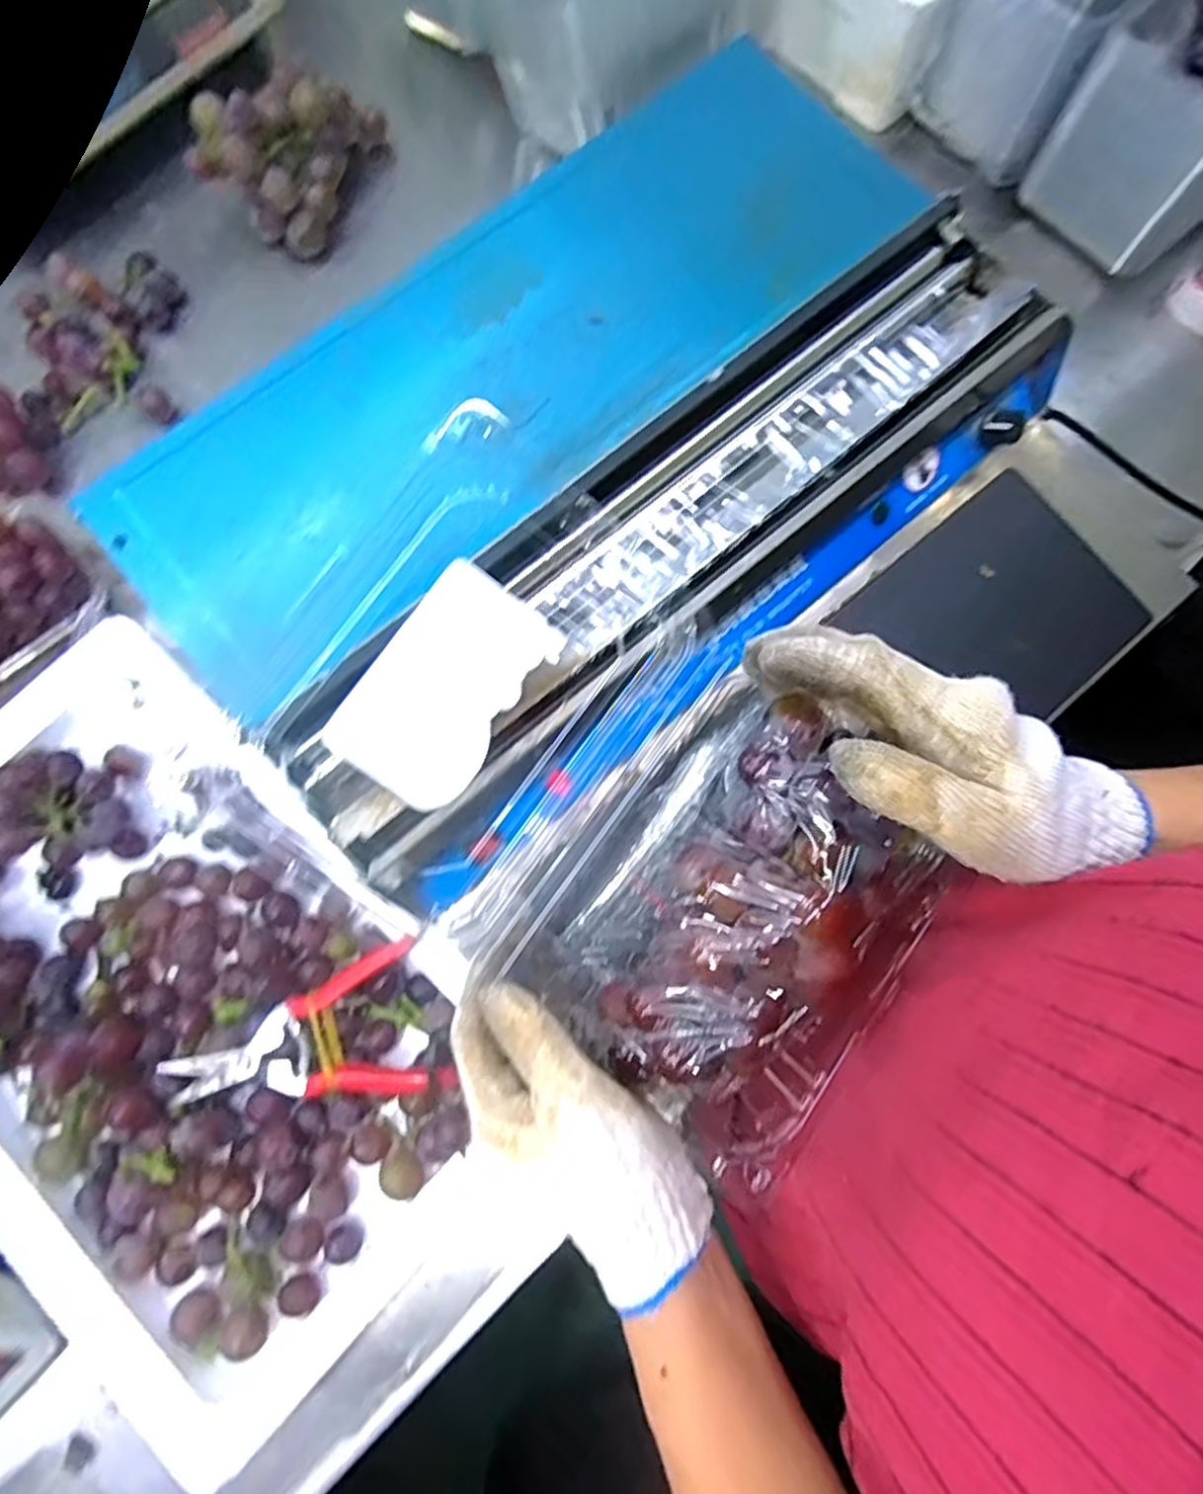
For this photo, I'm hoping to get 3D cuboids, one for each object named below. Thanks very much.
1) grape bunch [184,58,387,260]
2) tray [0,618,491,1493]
[{"bbox_3d":[-0.253,-0.510,0.611,0.099,0.080,0.155,35,81,8],"label":"grape bunch"},{"bbox_3d":[-0.281,0.161,0.454,0.449,0.097,0.289,42,82,9],"label":"tray"}]

